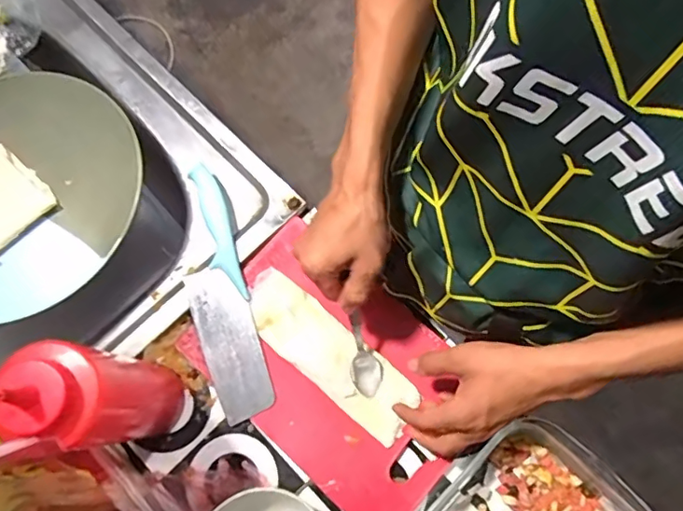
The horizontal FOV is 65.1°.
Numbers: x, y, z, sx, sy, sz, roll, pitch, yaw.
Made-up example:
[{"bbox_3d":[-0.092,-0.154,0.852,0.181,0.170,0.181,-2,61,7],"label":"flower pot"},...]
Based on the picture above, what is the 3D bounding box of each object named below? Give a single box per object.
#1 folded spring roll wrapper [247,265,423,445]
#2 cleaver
[{"bbox_3d":[-0.015,0.096,0.534,0.202,0.007,0.065,43,78,10],"label":"folded spring roll wrapper"},{"bbox_3d":[-0.126,0.036,0.540,0.059,0.027,0.252,-15,74,-4],"label":"cleaver"}]

